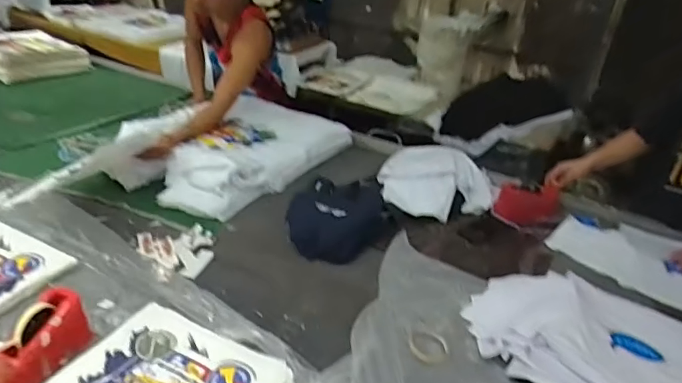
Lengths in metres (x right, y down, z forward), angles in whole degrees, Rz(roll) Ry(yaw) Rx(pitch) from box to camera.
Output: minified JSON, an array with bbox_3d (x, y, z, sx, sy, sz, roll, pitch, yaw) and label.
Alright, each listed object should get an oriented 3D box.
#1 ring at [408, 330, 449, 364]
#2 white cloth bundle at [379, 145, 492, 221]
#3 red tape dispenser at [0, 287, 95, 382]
[{"bbox_3d":[0.181,0.316,1.020,0.085,0.015,0.082,5,29,-3],"label":"ring"},{"bbox_3d":[0.326,-0.058,1.675,0.371,0.087,0.443,12,30,9],"label":"white cloth bundle"},{"bbox_3d":[-0.533,0.269,0.869,0.094,0.083,0.206,14,30,13],"label":"red tape dispenser"}]

